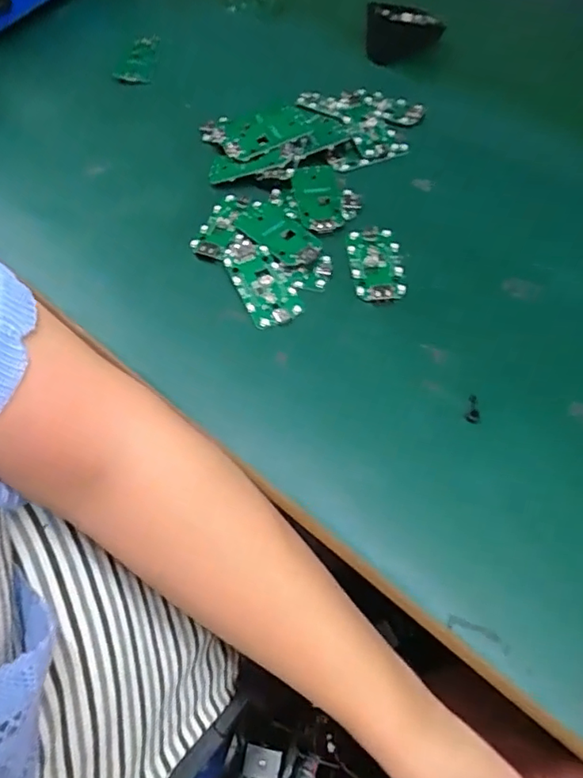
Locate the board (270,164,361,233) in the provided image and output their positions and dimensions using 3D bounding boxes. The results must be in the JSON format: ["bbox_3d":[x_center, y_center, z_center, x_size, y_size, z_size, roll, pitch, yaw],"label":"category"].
[{"bbox_3d":[0.019,-0.131,0.371,0.050,0.008,0.056,-31,63,-13],"label":"board"}]

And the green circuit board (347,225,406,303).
[{"bbox_3d":[0.053,-0.080,0.339,0.032,0.005,0.059,-2,61,3],"label":"green circuit board"}]

